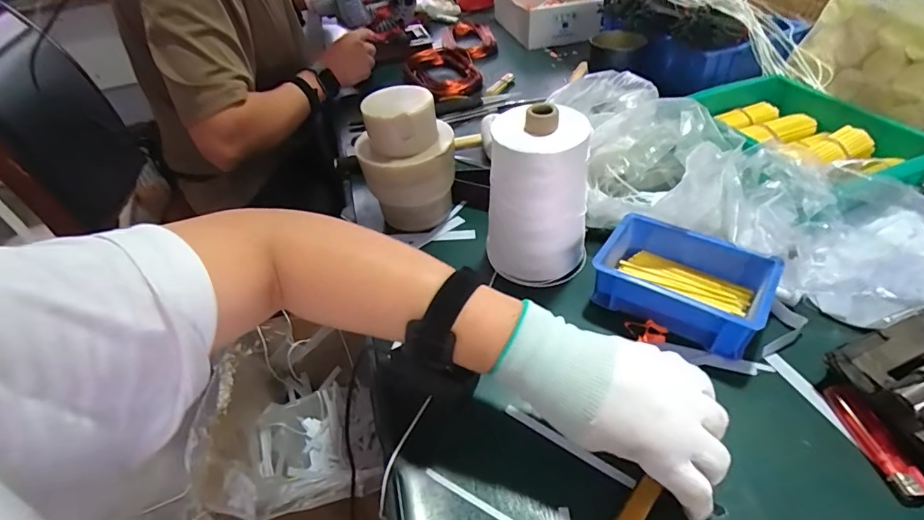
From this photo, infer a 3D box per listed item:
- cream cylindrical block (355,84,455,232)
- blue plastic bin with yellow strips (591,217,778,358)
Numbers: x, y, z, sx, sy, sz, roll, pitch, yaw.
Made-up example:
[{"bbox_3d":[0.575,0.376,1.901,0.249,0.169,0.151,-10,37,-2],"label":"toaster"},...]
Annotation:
[{"bbox_3d":[-0.063,-0.110,0.534,0.102,0.148,0.087,-14,44,-7],"label":"cream cylindrical block"},{"bbox_3d":[0.208,0.020,0.434,0.146,0.050,0.090,24,52,29],"label":"blue plastic bin with yellow strips"}]

